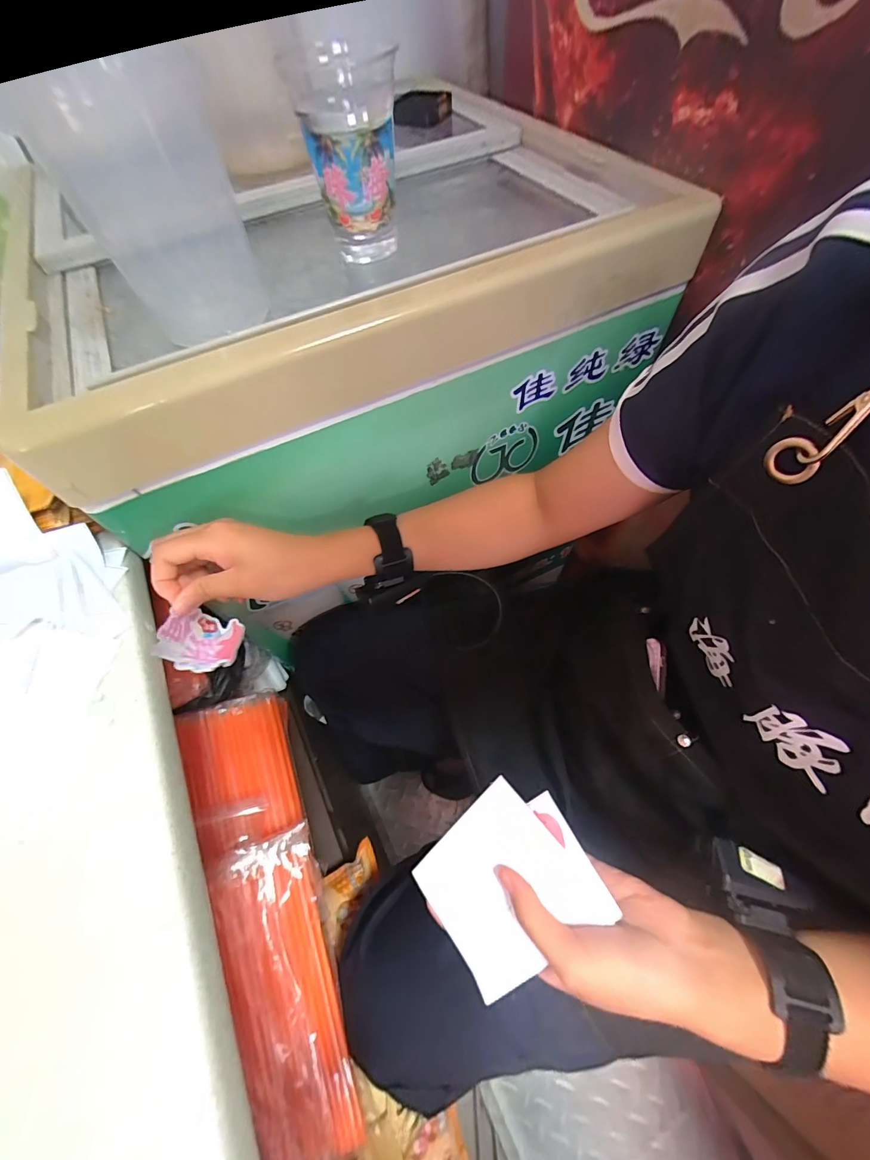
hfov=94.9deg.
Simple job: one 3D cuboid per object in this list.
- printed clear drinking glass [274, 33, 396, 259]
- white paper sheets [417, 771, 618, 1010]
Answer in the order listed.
[{"bbox_3d":[-0.067,-0.349,0.334,0.068,0.123,0.078,3,61,6],"label":"printed clear drinking glass"},{"bbox_3d":[0.049,0.203,0.274,0.108,0.006,0.093,-41,56,-2],"label":"white paper sheets"}]

